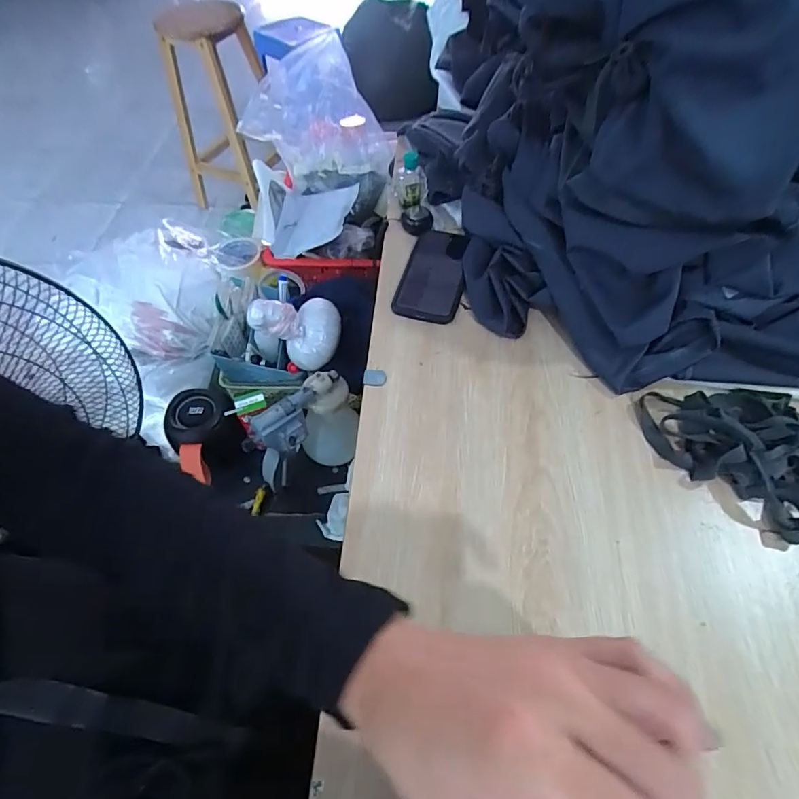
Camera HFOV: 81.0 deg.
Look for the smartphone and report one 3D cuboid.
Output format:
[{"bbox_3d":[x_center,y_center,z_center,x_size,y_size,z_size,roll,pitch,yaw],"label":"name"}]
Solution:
[{"bbox_3d":[0.045,-0.159,0.584,0.074,0.007,0.151,12,58,9],"label":"smartphone"}]

